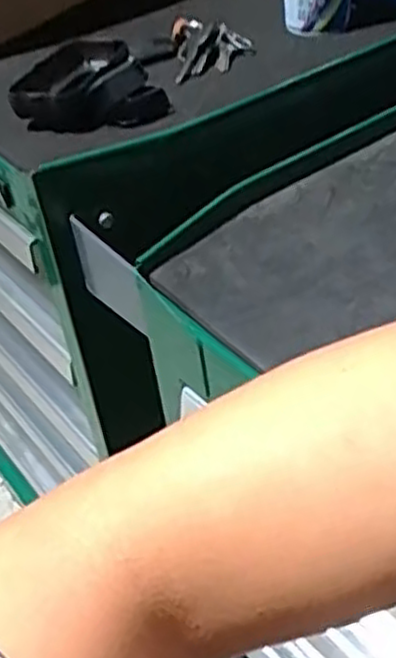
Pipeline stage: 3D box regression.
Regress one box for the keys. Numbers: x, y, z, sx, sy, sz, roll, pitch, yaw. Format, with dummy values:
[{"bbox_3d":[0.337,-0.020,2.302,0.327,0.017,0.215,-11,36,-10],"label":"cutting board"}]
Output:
[{"bbox_3d":[0.011,-0.217,0.580,0.060,0.020,0.085,-6,39,1],"label":"keys"}]

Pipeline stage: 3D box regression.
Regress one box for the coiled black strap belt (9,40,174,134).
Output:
[{"bbox_3d":[-0.073,-0.176,0.531,0.097,0.029,0.108,-6,39,1],"label":"coiled black strap belt"}]

